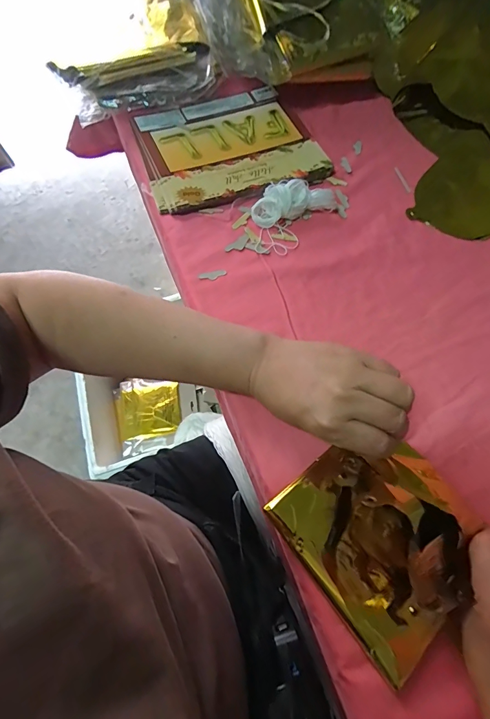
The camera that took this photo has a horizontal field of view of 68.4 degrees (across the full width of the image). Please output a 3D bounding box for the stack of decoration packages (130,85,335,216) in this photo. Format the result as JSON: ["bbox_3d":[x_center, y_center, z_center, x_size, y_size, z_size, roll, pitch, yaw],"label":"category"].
[{"bbox_3d":[-0.020,-0.251,0.430,0.197,0.029,0.157,-19,65,-10],"label":"stack of decoration packages"}]

